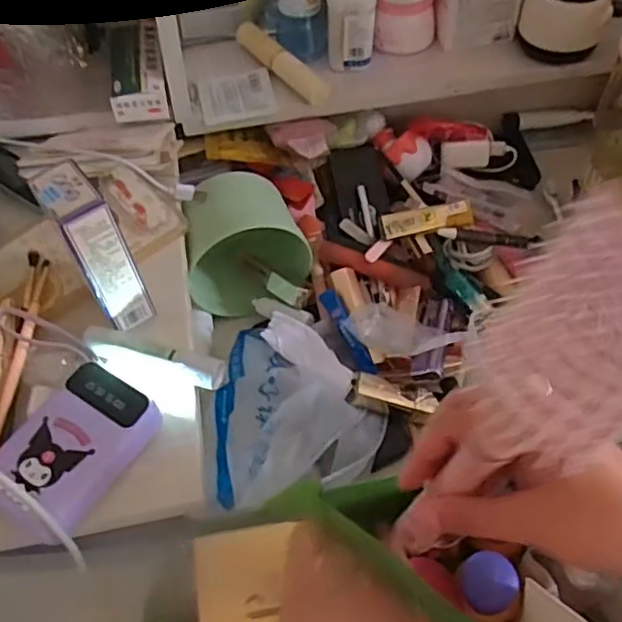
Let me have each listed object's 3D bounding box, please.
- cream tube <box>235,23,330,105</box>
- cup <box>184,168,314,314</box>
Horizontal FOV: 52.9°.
[{"bbox_3d":[-0.029,-0.232,0.584,0.021,0.019,0.131,-32,60,-18],"label":"cream tube"},{"bbox_3d":[-0.060,-0.058,0.537,0.102,0.089,0.084,-20,57,-11],"label":"cup"}]

